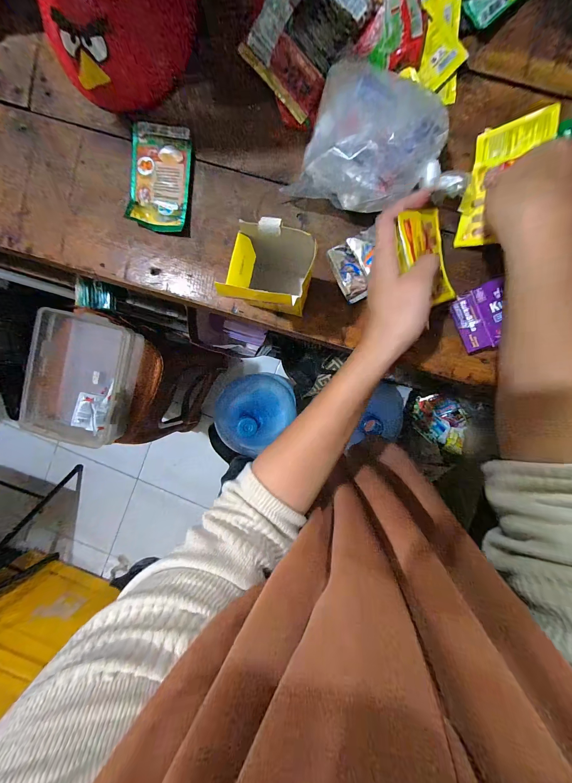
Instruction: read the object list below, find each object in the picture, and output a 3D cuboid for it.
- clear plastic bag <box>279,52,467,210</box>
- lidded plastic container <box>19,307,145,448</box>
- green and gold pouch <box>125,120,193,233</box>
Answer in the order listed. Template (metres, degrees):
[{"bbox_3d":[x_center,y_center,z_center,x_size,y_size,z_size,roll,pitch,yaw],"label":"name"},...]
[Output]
[{"bbox_3d":[0.094,-0.227,0.253,0.153,0.060,0.121,17,98,0],"label":"clear plastic bag"},{"bbox_3d":[-0.470,-0.014,0.646,0.210,0.081,0.308,16,95,1],"label":"lidded plastic container"},{"bbox_3d":[-0.132,-0.223,0.291,0.062,0.006,0.101,7,98,2],"label":"green and gold pouch"}]

